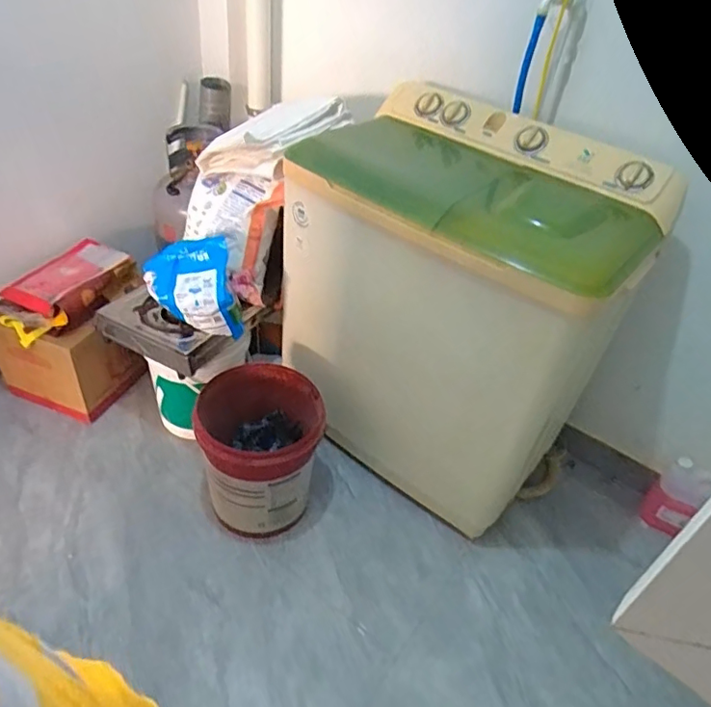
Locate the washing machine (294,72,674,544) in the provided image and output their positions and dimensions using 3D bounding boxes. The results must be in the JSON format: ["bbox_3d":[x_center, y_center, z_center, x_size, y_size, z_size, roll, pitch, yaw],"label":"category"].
[{"bbox_3d":[0.189,-0.124,1.458,0.873,0.833,0.460,32,46,25],"label":"washing machine"}]

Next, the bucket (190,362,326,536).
[{"bbox_3d":[-0.243,0.271,1.418,0.299,0.333,0.258,-2,41,-12],"label":"bucket"}]

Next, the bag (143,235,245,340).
[{"bbox_3d":[-0.400,-0.155,1.368,0.221,0.201,0.185,-6,42,-16],"label":"bag"}]

